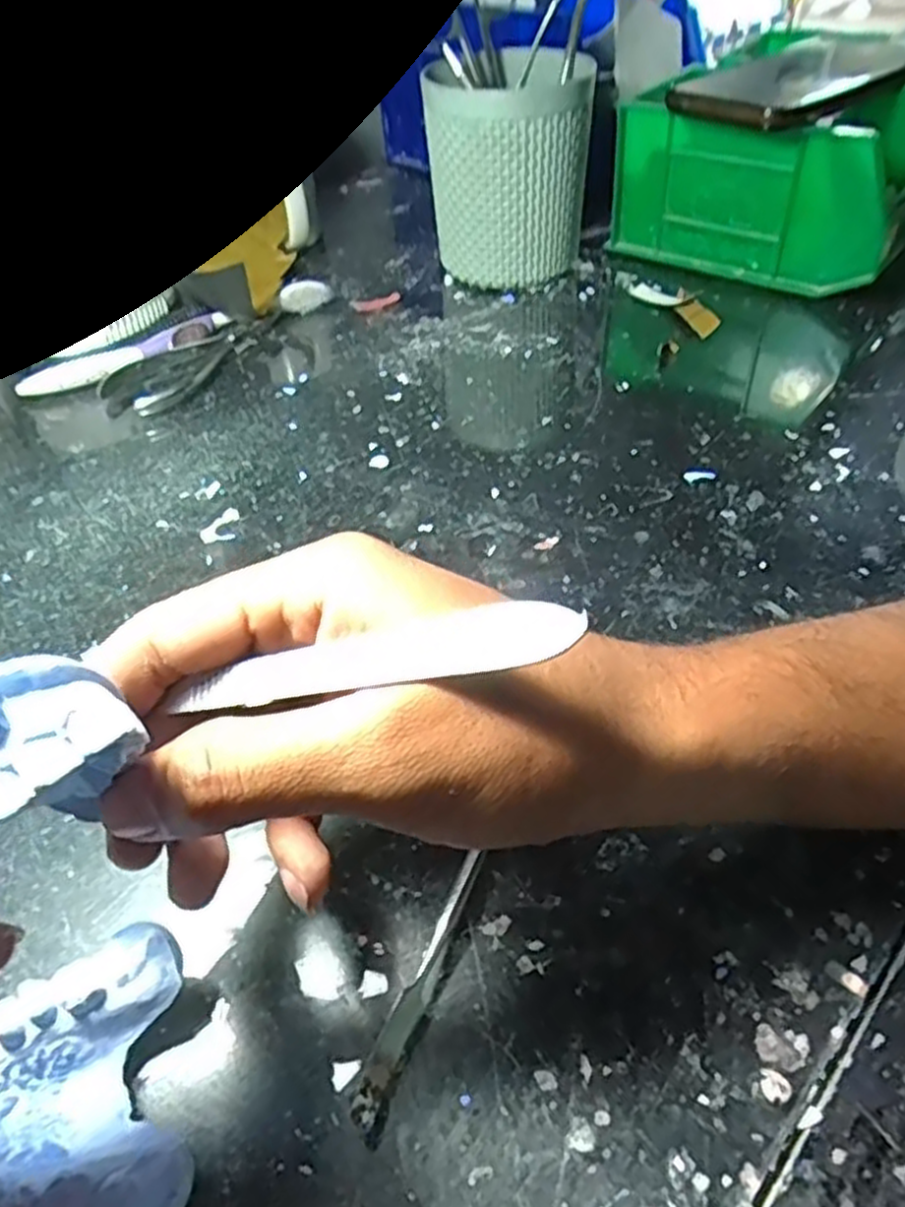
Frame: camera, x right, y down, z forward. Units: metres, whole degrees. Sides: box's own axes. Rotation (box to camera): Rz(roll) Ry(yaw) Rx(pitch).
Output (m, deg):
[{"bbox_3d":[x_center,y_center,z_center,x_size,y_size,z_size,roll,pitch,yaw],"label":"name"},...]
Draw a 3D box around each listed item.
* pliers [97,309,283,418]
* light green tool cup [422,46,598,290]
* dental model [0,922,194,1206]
[{"bbox_3d":[-0.143,-0.140,0.453,0.044,0.008,0.120,32,56,30],"label":"pliers"},{"bbox_3d":[0.036,-0.265,0.487,0.090,0.110,0.098,2,46,6],"label":"light green tool cup"},{"bbox_3d":[-0.087,0.116,0.183,0.050,0.026,0.064,-14,47,-9],"label":"dental model"}]

